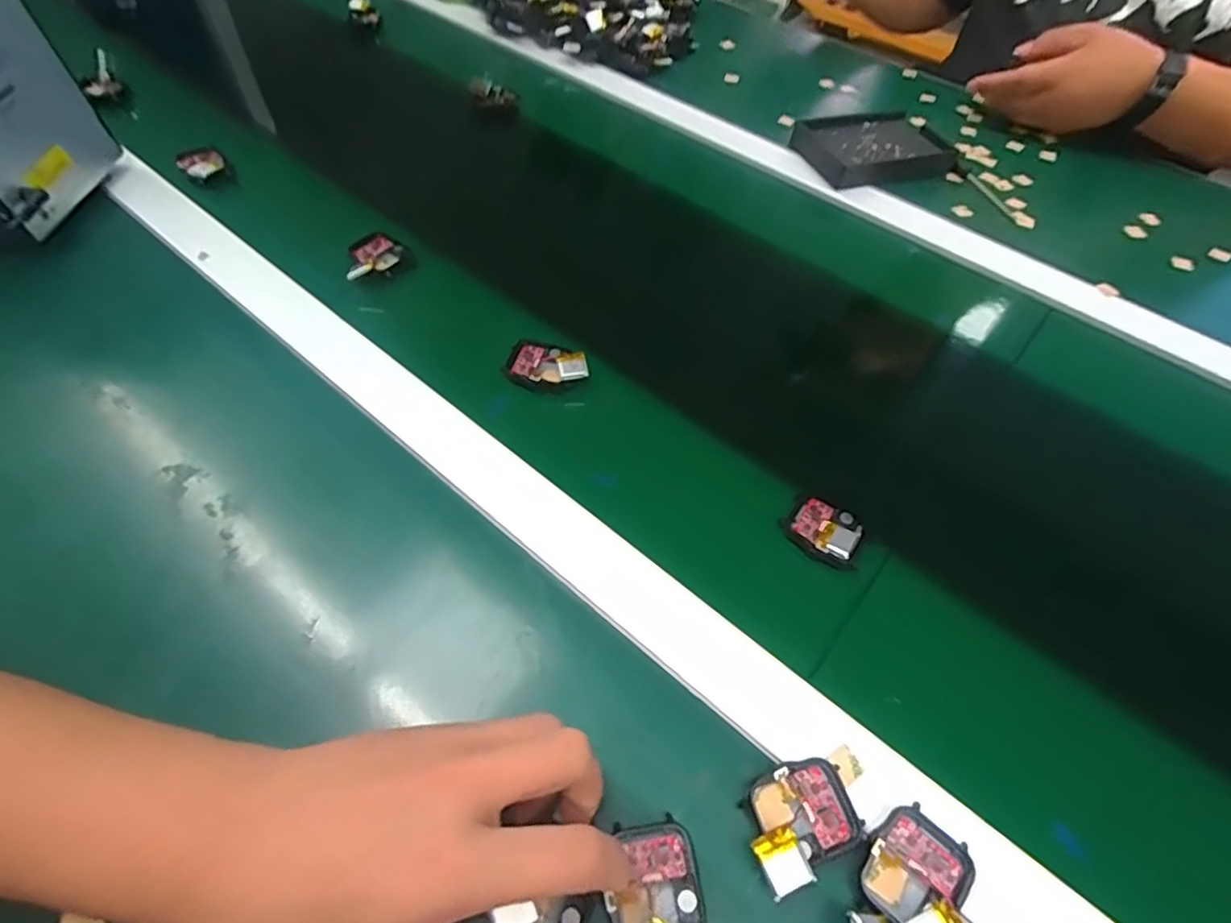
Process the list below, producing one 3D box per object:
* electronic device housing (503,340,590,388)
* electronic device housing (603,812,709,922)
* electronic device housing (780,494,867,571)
[{"bbox_3d":[-0.045,-0.066,0.408,0.055,0.014,0.037,15,56,9],"label":"electronic device housing"},{"bbox_3d":[0.017,0.175,0.242,0.038,0.014,0.054,-10,57,-12],"label":"electronic device housing"},{"bbox_3d":[0.121,0.040,0.352,0.042,0.005,0.037,30,59,18],"label":"electronic device housing"}]

